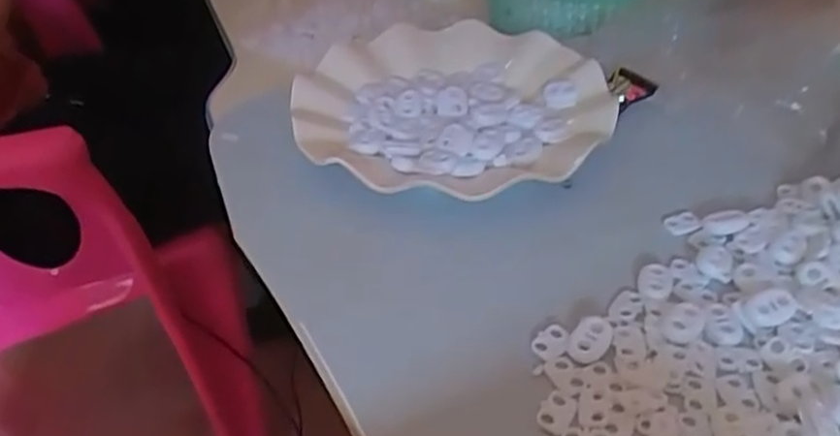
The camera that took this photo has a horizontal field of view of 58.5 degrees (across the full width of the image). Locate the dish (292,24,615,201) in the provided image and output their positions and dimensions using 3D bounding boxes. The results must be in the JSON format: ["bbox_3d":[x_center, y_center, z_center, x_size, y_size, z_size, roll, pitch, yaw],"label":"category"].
[{"bbox_3d":[0.017,-0.068,0.431,0.173,0.025,0.173,-3,36,2],"label":"dish"}]

